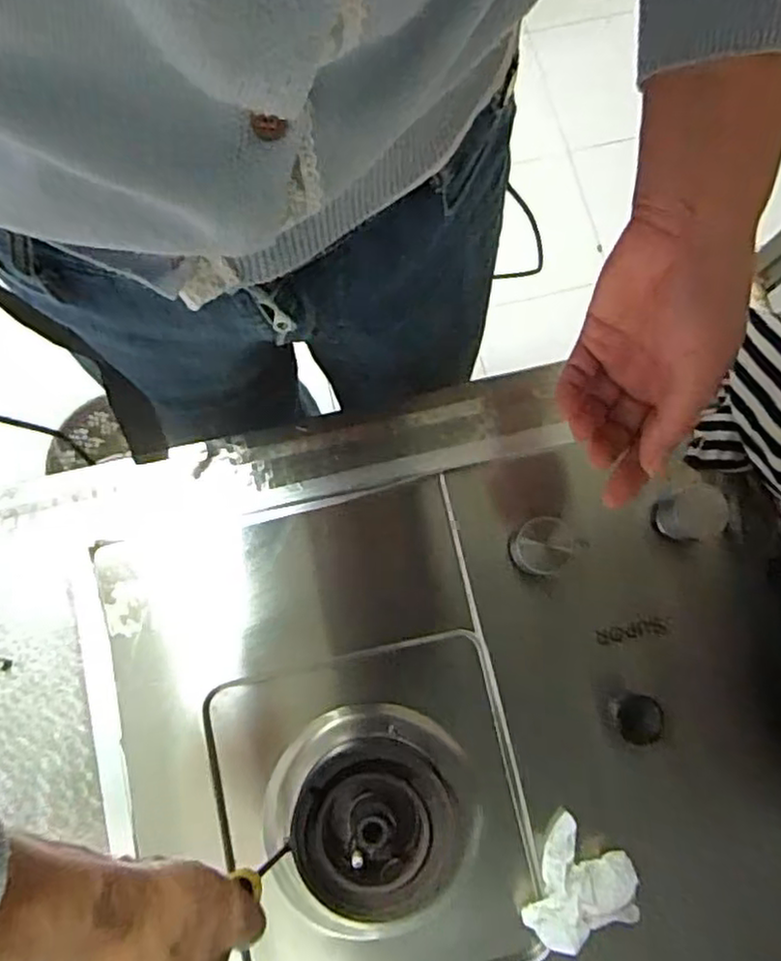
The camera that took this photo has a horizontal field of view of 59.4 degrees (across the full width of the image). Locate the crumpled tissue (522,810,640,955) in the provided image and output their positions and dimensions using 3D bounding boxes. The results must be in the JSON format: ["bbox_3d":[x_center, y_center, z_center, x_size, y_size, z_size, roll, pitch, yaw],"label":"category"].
[{"bbox_3d":[0.125,0.267,0.437,0.064,0.033,0.073,28,80,4],"label":"crumpled tissue"}]

